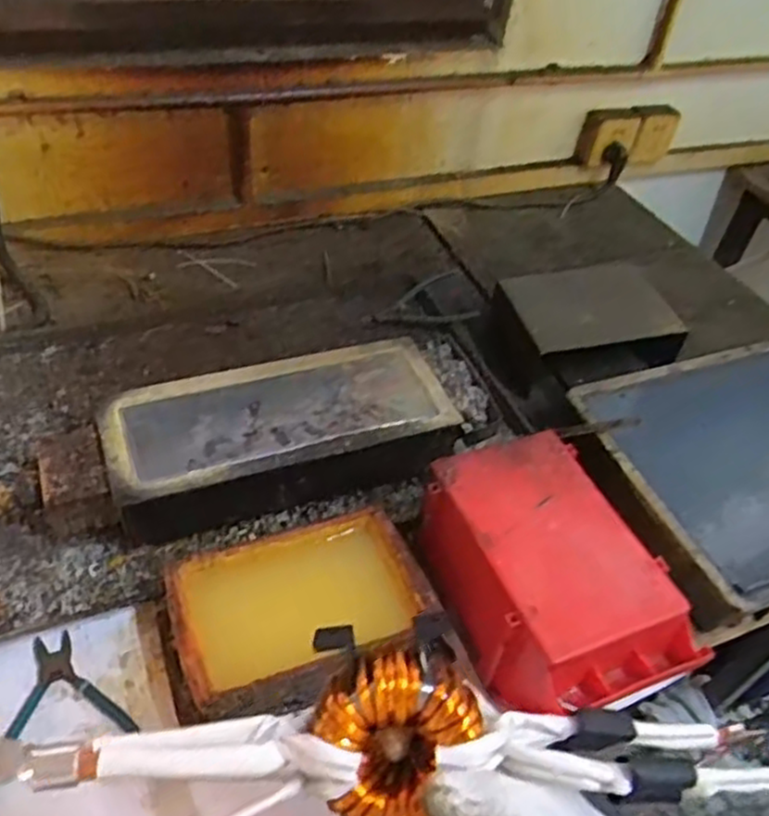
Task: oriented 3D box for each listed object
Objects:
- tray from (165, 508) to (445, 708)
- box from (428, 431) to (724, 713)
[{"bbox_3d":[-0.071,0.176,0.632,0.215,0.069,0.131,-13,49,-20],"label":"tray"},{"bbox_3d":[0.140,0.148,0.626,0.147,0.103,0.228,-13,49,-20],"label":"box"}]

